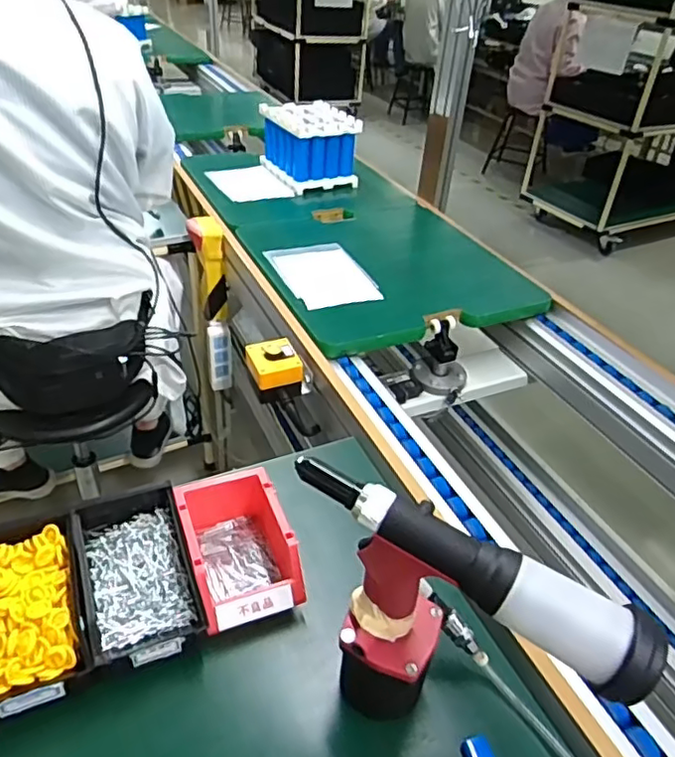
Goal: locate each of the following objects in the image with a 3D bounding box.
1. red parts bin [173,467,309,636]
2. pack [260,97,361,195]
[{"bbox_3d":[-0.111,0.181,0.666,0.105,0.073,0.173,-11,40,-20],"label":"red parts bin"},{"bbox_3d":[-0.076,-0.603,1.562,0.186,0.153,0.224,-16,42,-25],"label":"pack"}]

